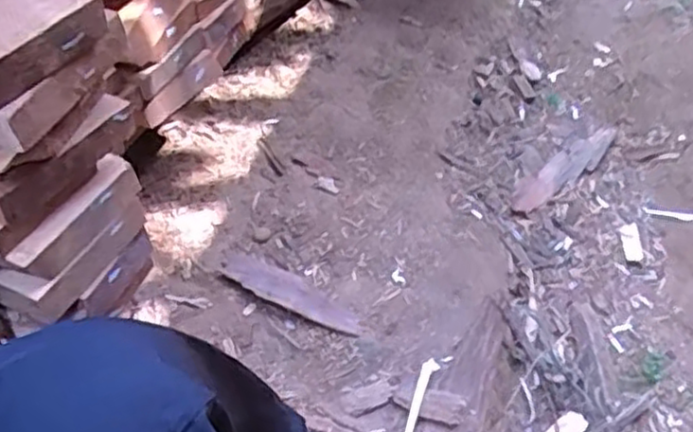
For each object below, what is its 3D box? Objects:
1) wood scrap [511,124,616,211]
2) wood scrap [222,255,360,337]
[{"bbox_3d":[0.364,-0.083,1.215,0.292,0.032,0.064,-36,60,-25],"label":"wood scrap"},{"bbox_3d":[-0.070,0.098,0.940,0.191,0.006,0.056,24,39,7],"label":"wood scrap"}]

